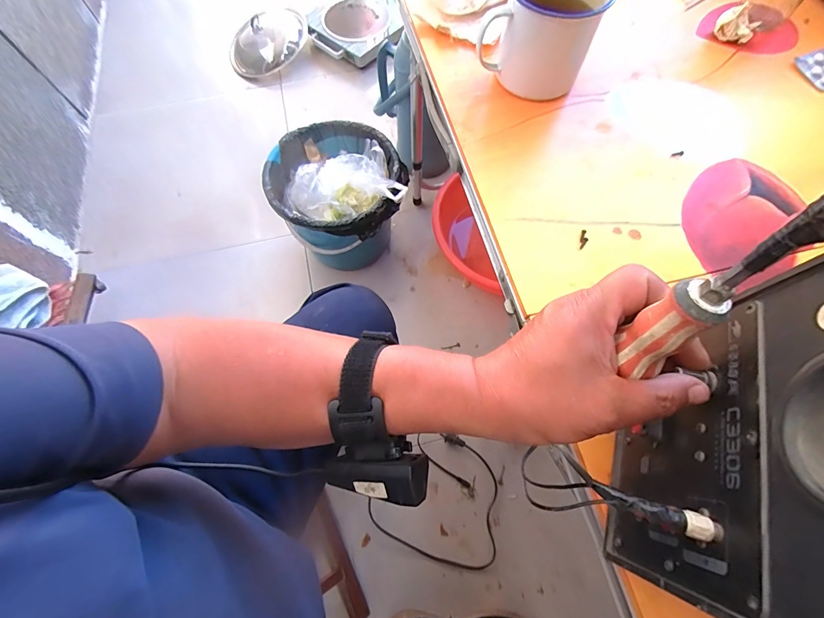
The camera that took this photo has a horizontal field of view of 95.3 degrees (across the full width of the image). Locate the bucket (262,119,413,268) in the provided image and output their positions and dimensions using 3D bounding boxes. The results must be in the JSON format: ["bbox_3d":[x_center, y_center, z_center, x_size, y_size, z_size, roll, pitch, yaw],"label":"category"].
[{"bbox_3d":[-0.161,-0.238,0.905,0.281,0.277,0.262,0,68,1],"label":"bucket"}]

